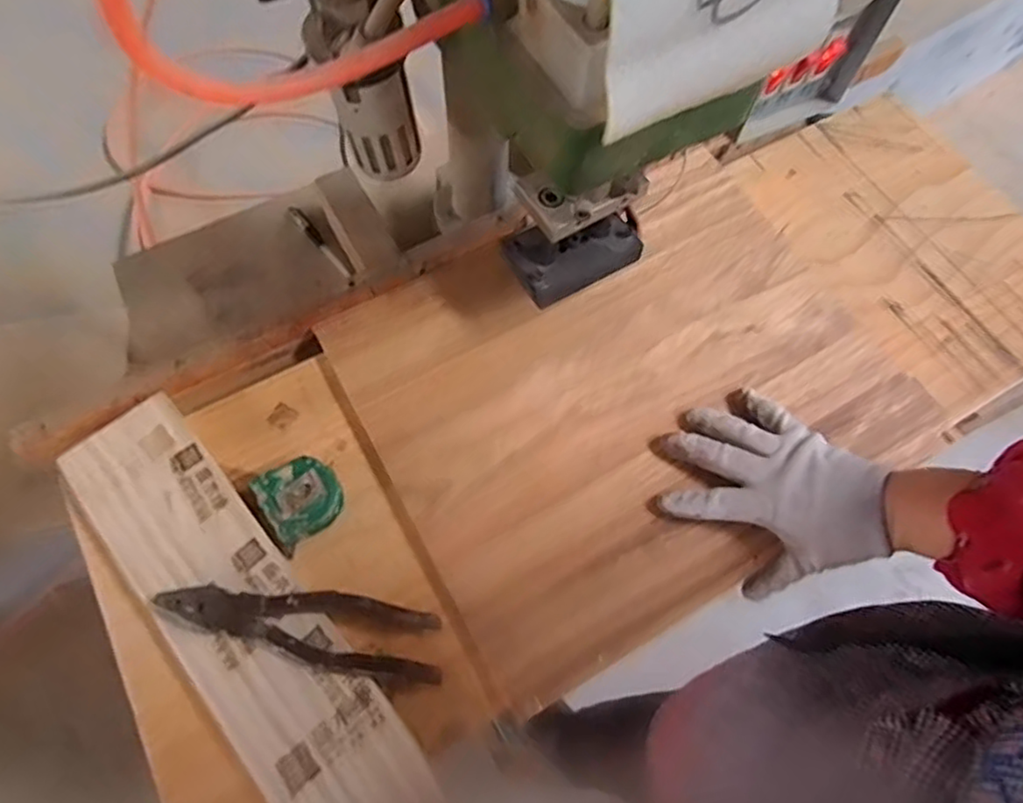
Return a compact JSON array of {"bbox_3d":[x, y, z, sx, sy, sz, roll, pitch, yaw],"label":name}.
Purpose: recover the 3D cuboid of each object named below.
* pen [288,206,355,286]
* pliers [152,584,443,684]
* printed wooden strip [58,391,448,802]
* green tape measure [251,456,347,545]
[{"bbox_3d":[-0.212,-0.176,0.738,0.015,0.015,0.125,-38,72,-15],"label":"pen"},{"bbox_3d":[-0.145,0.155,0.455,0.193,0.018,0.049,8,67,3],"label":"pliers"},{"bbox_3d":[-0.193,0.149,0.467,0.091,0.023,0.360,-39,72,-15],"label":"printed wooden strip"},{"bbox_3d":[-0.157,0.073,0.496,0.054,0.031,0.056,-35,71,-14],"label":"green tape measure"}]

